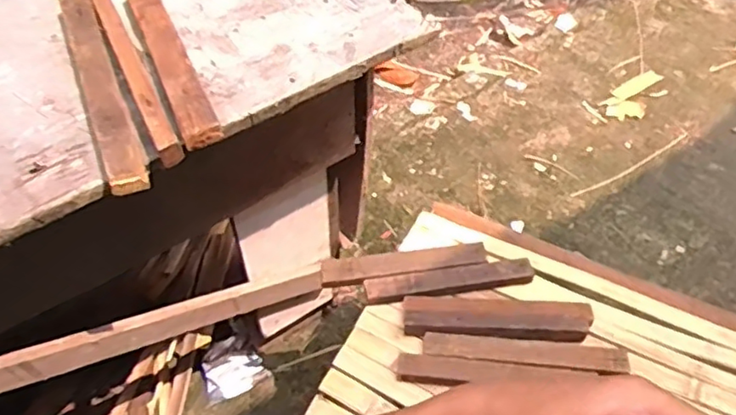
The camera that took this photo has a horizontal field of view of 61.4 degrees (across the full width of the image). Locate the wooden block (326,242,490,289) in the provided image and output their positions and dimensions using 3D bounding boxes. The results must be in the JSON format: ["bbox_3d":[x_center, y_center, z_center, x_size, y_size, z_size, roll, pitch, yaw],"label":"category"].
[{"bbox_3d":[0.052,0.082,0.915,0.241,0.016,0.048,-6,52,-3],"label":"wooden block"}]

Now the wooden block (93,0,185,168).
[{"bbox_3d":[-0.239,-0.146,0.621,0.022,0.026,0.295,-23,55,-16],"label":"wooden block"}]

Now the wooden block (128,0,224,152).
[{"bbox_3d":[-0.203,-0.155,0.634,0.033,0.020,0.260,-21,55,-14],"label":"wooden block"}]

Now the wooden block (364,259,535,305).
[{"bbox_3d":[0.117,0.106,0.882,0.240,0.022,0.041,-9,53,-5],"label":"wooden block"}]

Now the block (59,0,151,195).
[{"bbox_3d":[-0.263,-0.123,0.608,0.034,0.025,0.295,-21,55,-14],"label":"block"}]

